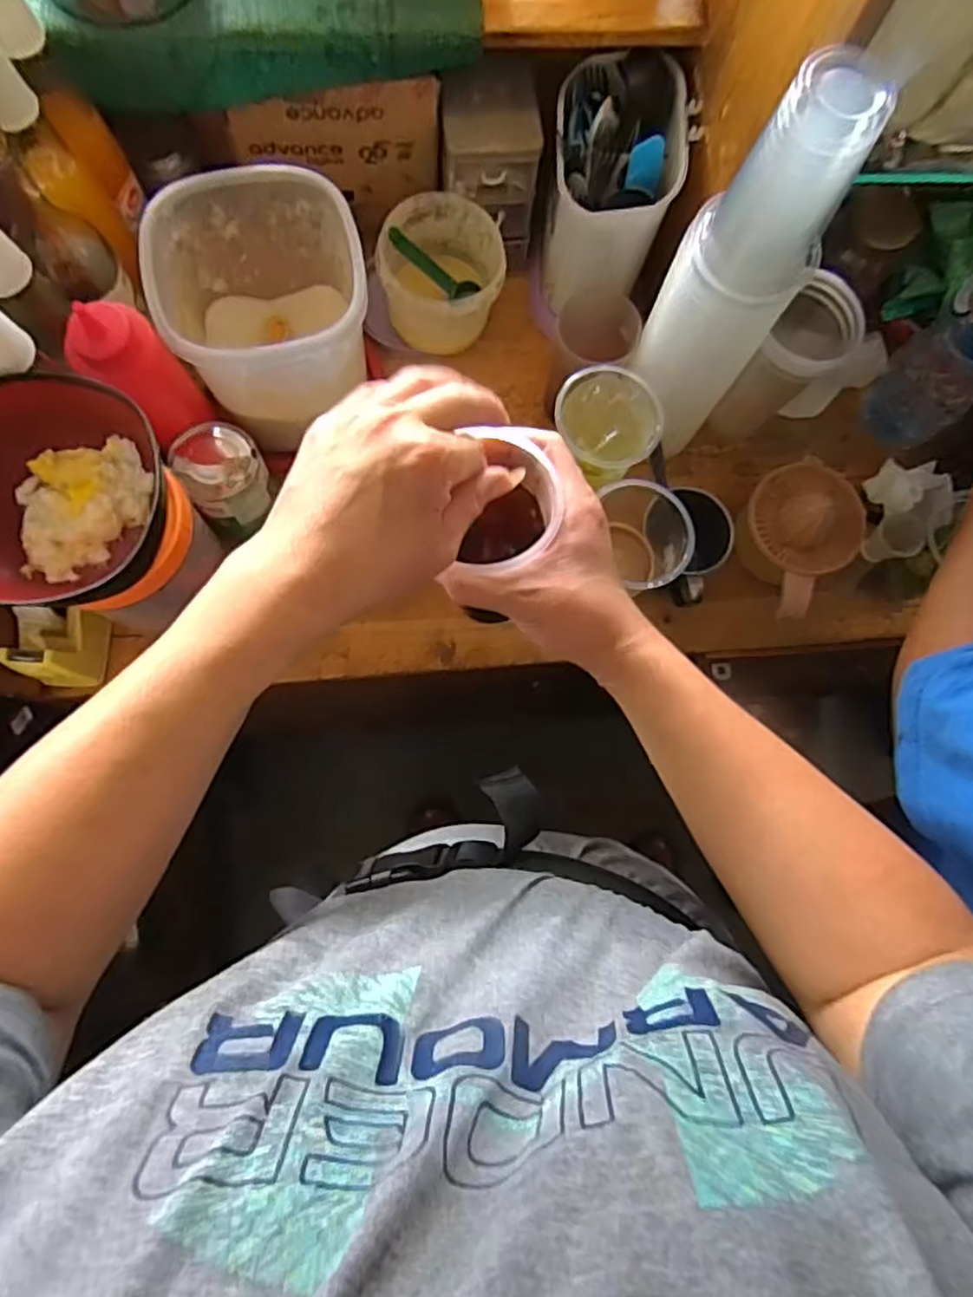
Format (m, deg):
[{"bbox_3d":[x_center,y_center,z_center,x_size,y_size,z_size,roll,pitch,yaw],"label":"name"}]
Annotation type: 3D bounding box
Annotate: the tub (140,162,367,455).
[{"bbox_3d":[-0.184,-0.292,0.607,0.165,0.141,0.168,-16,82,-6],"label":"tub"}]

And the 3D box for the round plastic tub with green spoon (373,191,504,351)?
[{"bbox_3d":[-0.044,-0.362,0.691,0.115,0.082,0.116,1,81,-4],"label":"round plastic tub with green spoon"}]

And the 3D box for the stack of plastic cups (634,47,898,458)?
[{"bbox_3d":[0.191,-0.280,0.542,0.091,0.333,0.098,39,81,3],"label":"stack of plastic cups"}]

